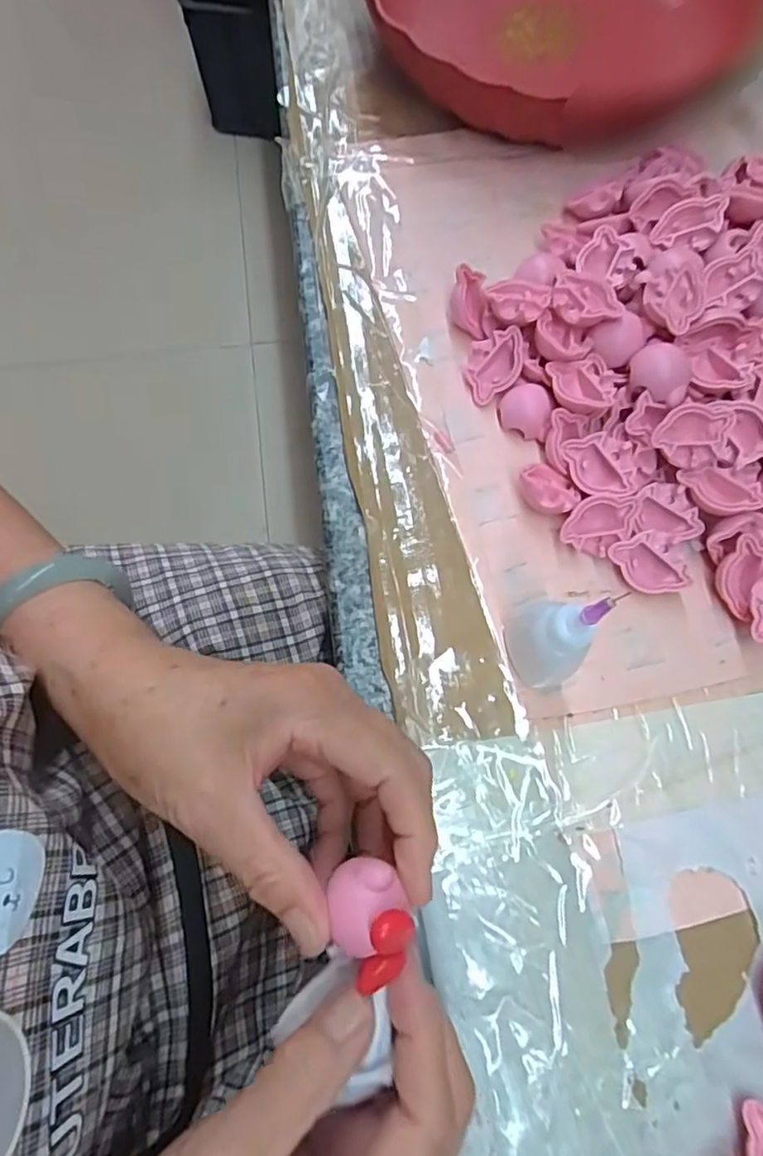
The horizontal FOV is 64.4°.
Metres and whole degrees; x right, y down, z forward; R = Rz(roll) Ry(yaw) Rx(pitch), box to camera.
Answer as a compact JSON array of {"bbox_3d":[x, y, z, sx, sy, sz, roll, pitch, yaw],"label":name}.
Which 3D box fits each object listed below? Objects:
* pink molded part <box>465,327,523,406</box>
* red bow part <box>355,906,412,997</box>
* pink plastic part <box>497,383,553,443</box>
[{"bbox_3d":[0.059,-0.109,0.312,0.031,0.006,0.032,-13,92,23],"label":"pink molded part"},{"bbox_3d":[0.001,0.117,0.188,0.013,0.010,0.032,15,113,2],"label":"red bow part"},{"bbox_3d":[0.073,-0.085,0.310,0.025,0.011,0.027,8,73,0],"label":"pink plastic part"}]

